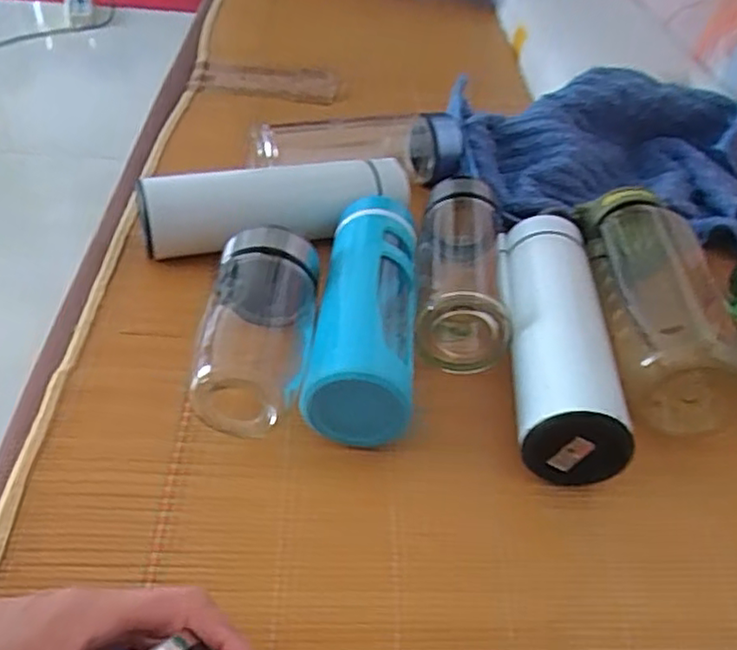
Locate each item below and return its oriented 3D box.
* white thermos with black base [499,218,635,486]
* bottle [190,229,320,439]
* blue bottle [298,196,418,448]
[{"bbox_3d":[0.130,-0.001,0.470,0.070,0.066,0.228,7,45,0],"label":"white thermos with black base"},{"bbox_3d":[-0.077,0.001,0.449,0.077,0.056,0.153,5,45,-2],"label":"bottle"},{"bbox_3d":[0.000,-0.019,0.471,0.069,0.060,0.214,7,45,1],"label":"blue bottle"}]

